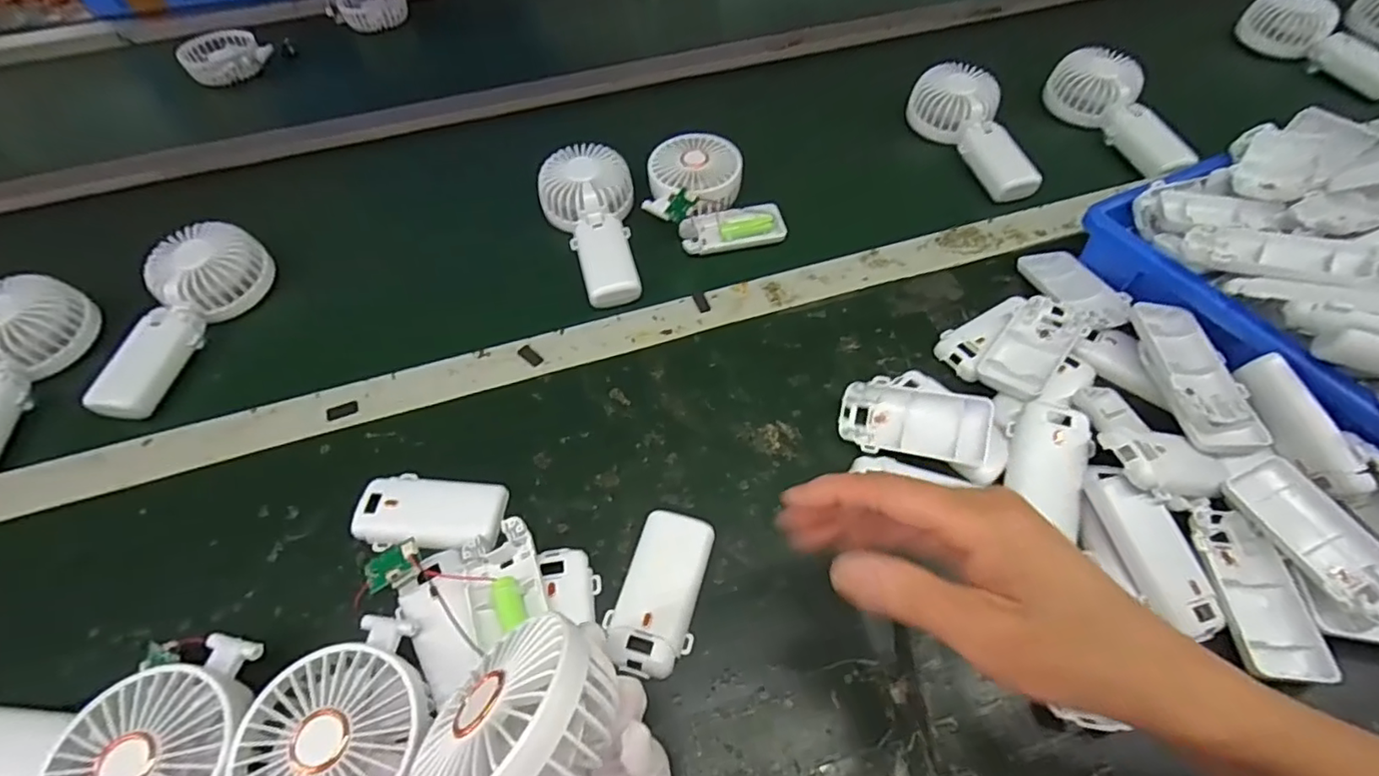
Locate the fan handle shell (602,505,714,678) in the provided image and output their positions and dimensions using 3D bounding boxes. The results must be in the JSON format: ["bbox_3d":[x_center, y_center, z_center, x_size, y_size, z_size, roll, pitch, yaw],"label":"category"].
[{"bbox_3d":[-0.017,0.120,0.355,0.047,0.015,0.094,12,55,11],"label":"fan handle shell"}]

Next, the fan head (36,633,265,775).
[{"bbox_3d":[-0.255,0.184,0.292,0.088,0.048,0.088,-1,53,2],"label":"fan head"}]

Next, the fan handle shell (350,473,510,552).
[{"bbox_3d":[-0.166,0.079,0.383,0.095,0.015,0.050,2,54,5],"label":"fan handle shell"}]

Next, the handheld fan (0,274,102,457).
[{"bbox_3d":[-0.546,-0.006,0.471,0.076,0.048,0.182,-2,66,1],"label":"handheld fan"}]

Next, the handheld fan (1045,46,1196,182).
[{"bbox_3d":[0.463,-0.291,0.634,0.071,0.057,0.182,-22,68,-13],"label":"handheld fan"}]

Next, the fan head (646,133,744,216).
[{"bbox_3d":[0.007,-0.205,0.575,0.085,0.042,0.080,-1,53,2],"label":"fan head"}]

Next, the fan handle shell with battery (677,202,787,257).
[{"bbox_3d":[0.040,-0.149,0.553,0.094,0.020,0.041,-7,53,-3],"label":"fan handle shell with battery"}]

